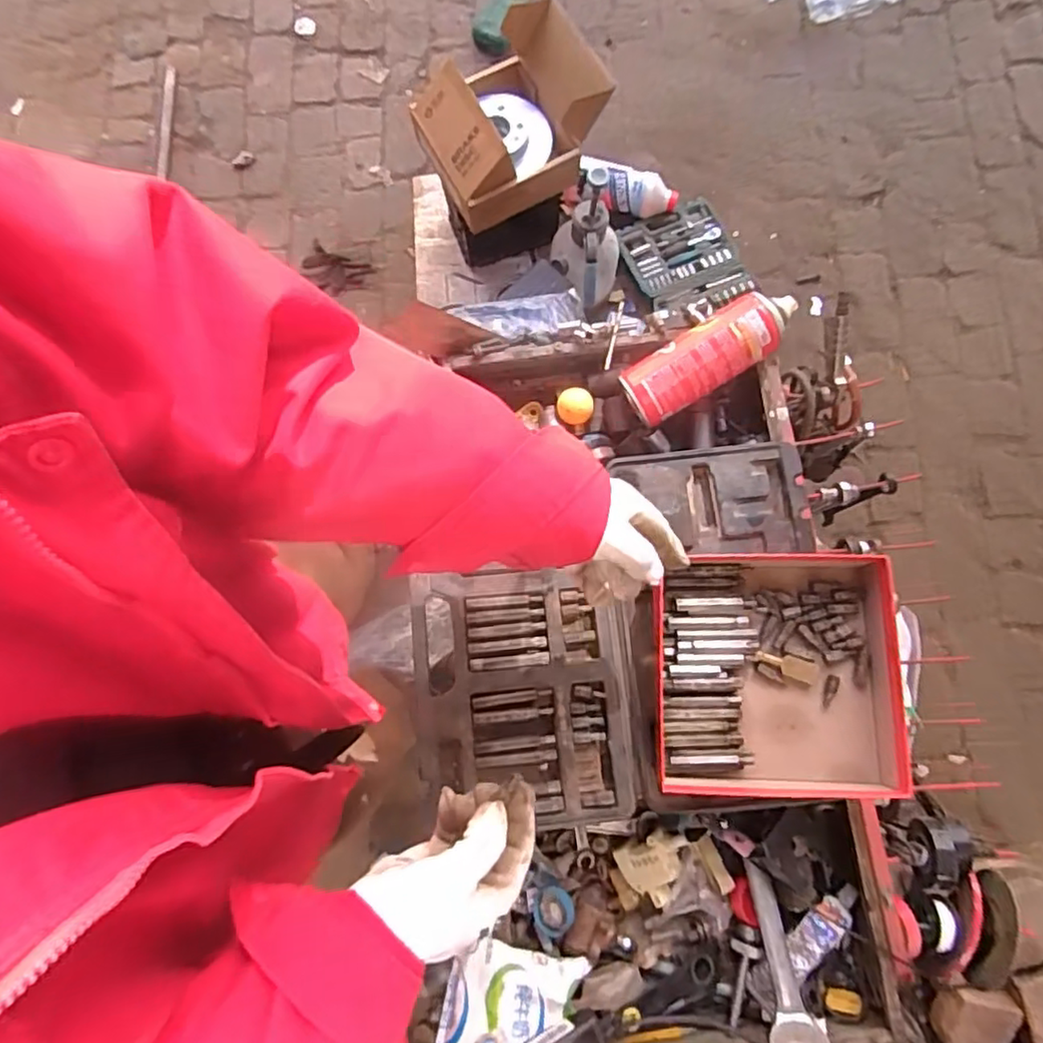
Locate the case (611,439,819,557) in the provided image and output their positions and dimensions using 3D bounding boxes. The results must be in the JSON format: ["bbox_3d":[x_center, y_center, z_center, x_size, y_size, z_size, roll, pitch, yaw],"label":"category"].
[{"bbox_3d":[0.188,-0.019,0.631,0.176,0.023,0.107,-5,77,1],"label":"case"}]

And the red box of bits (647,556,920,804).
[{"bbox_3d":[0.235,0.135,0.576,0.215,0.045,0.205,0,77,2],"label":"red box of bits"}]

